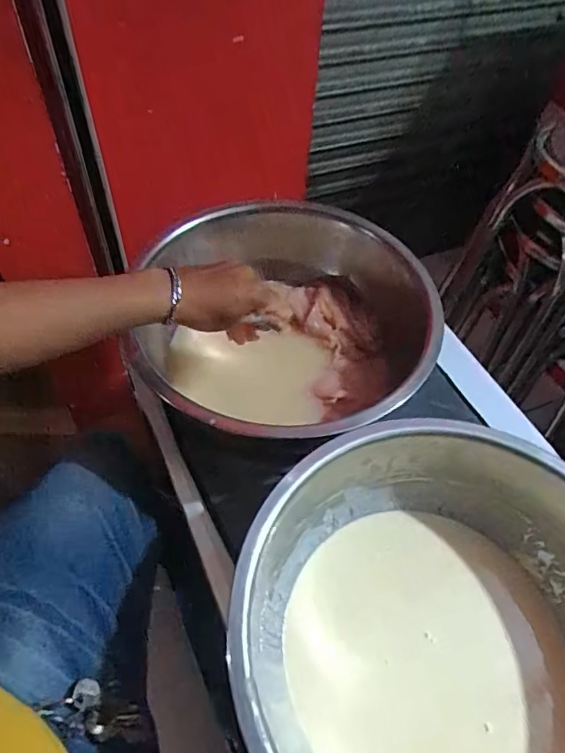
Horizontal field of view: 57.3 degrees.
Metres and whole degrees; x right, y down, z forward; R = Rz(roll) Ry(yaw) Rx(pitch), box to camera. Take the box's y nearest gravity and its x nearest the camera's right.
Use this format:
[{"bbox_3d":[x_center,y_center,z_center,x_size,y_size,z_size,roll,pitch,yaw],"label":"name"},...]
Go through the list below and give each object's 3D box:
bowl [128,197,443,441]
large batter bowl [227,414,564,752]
[{"bbox_3d":[-0.012,-0.031,0.678,0.309,0.232,0.371,-13,55,-13],"label":"bowl"},{"bbox_3d":[0.147,0.228,0.445,0.324,0.139,0.344,2,53,-2],"label":"large batter bowl"}]

